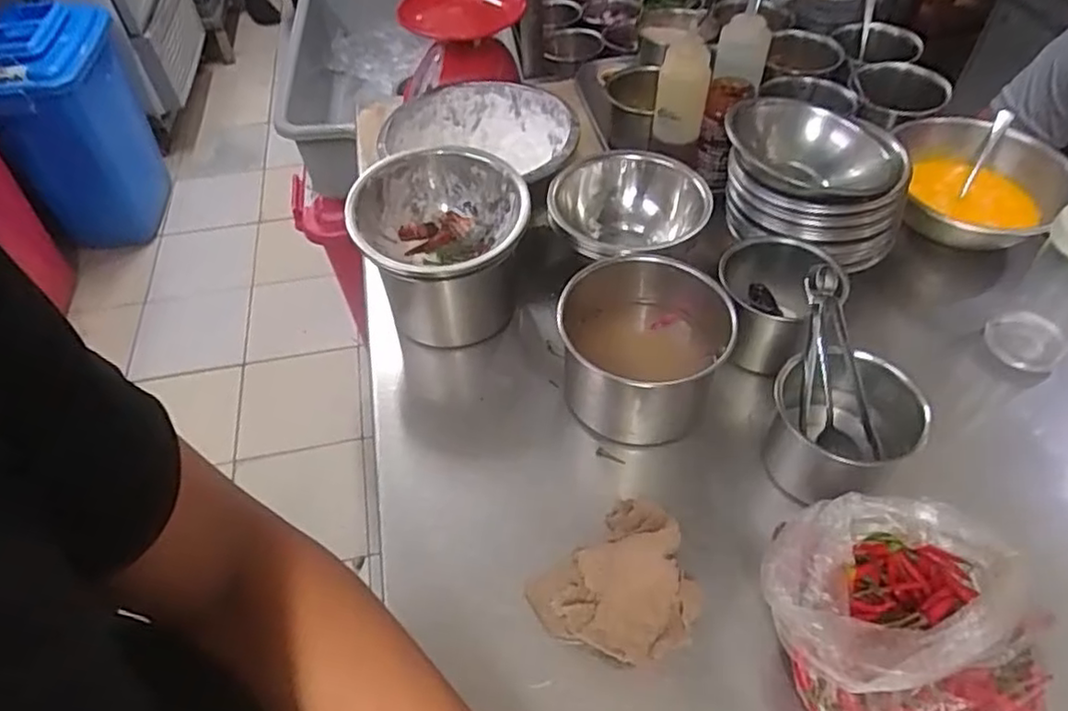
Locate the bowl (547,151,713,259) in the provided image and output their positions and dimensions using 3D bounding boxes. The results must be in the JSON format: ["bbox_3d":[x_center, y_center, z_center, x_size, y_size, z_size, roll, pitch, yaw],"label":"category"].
[{"bbox_3d":[0.098,-0.155,0.759,0.168,0.082,0.168,-1,50,1],"label":"bowl"}]

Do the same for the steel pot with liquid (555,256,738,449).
[{"bbox_3d":[0.101,-0.001,0.632,0.151,0.115,0.152,-1,50,1],"label":"steel pot with liquid"}]

